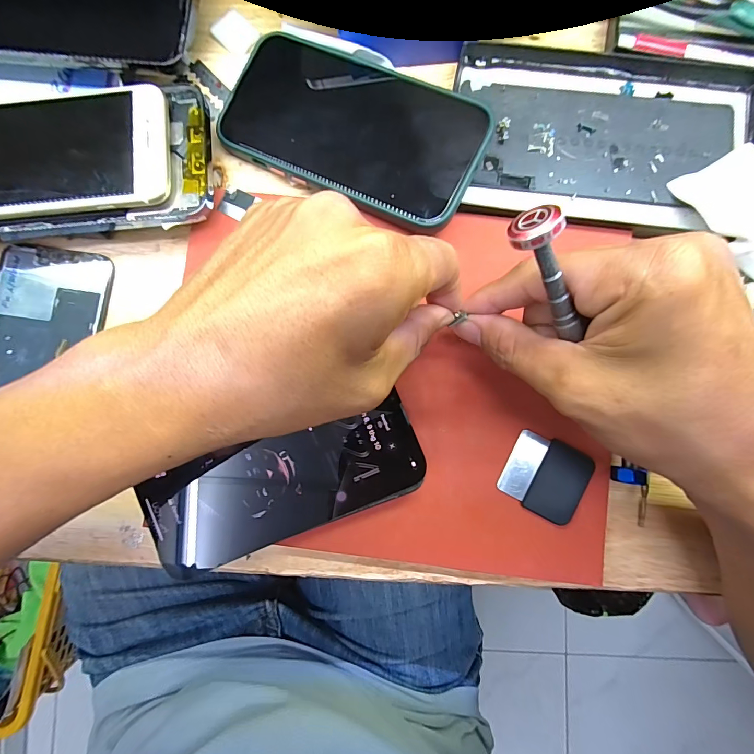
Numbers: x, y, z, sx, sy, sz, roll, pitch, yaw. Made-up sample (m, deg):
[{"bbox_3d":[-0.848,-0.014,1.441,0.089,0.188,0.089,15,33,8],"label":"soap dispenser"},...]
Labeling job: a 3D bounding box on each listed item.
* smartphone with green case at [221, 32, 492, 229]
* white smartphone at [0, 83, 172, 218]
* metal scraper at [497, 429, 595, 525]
[{"bbox_3d":[-0.014,-0.139,0.207,0.145,0.016,0.078,28,88,3],"label":"smartphone with green case"},{"bbox_3d":[-0.176,-0.117,0.197,0.132,0.006,0.063,-6,87,2],"label":"white smartphone"},{"bbox_3d":[0.091,0.053,0.201,0.041,0.004,0.040,28,88,3],"label":"metal scraper"}]

